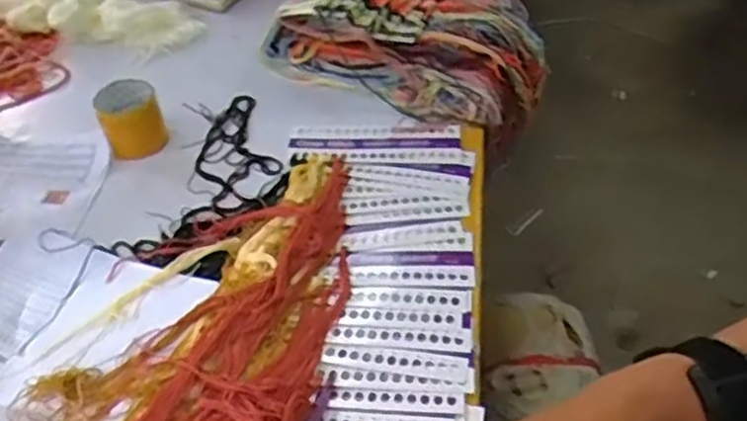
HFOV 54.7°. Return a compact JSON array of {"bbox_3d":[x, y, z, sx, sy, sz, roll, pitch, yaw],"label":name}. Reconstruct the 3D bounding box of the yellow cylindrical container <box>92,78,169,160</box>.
[{"bbox_3d":[-0.339,-0.127,1.012,0.082,0.080,0.082,-19,47,-14],"label":"yellow cylindrical container"}]

